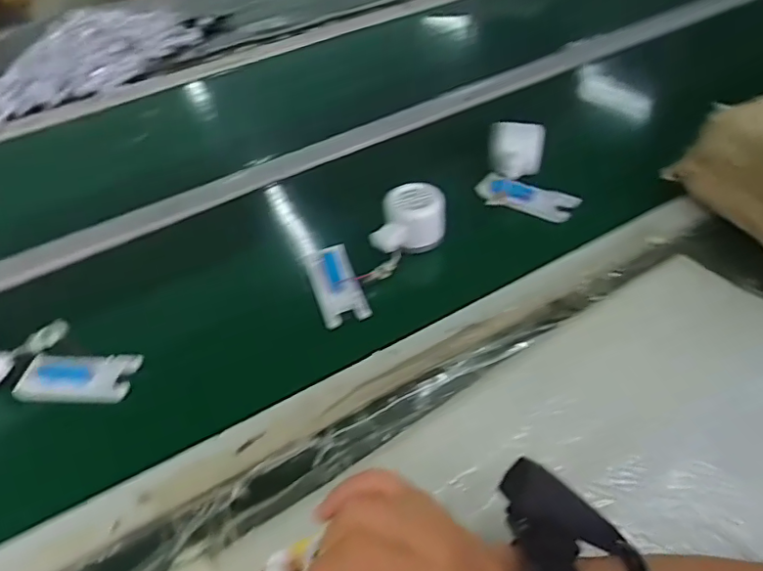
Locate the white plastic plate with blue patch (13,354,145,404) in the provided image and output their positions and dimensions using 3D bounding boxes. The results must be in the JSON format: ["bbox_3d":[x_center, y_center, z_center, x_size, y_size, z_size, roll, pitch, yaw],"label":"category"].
[{"bbox_3d":[-0.274,0.084,0.501,0.104,0.014,0.046,-1,47,5],"label":"white plastic plate with blue patch"}]

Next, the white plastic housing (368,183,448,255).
[{"bbox_3d":[0.029,-0.067,0.573,0.074,0.047,0.066,3,47,8],"label":"white plastic housing"}]

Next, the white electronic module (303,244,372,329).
[{"bbox_3d":[-0.046,0.000,0.556,0.045,0.009,0.106,-16,47,-9],"label":"white electronic module"}]

